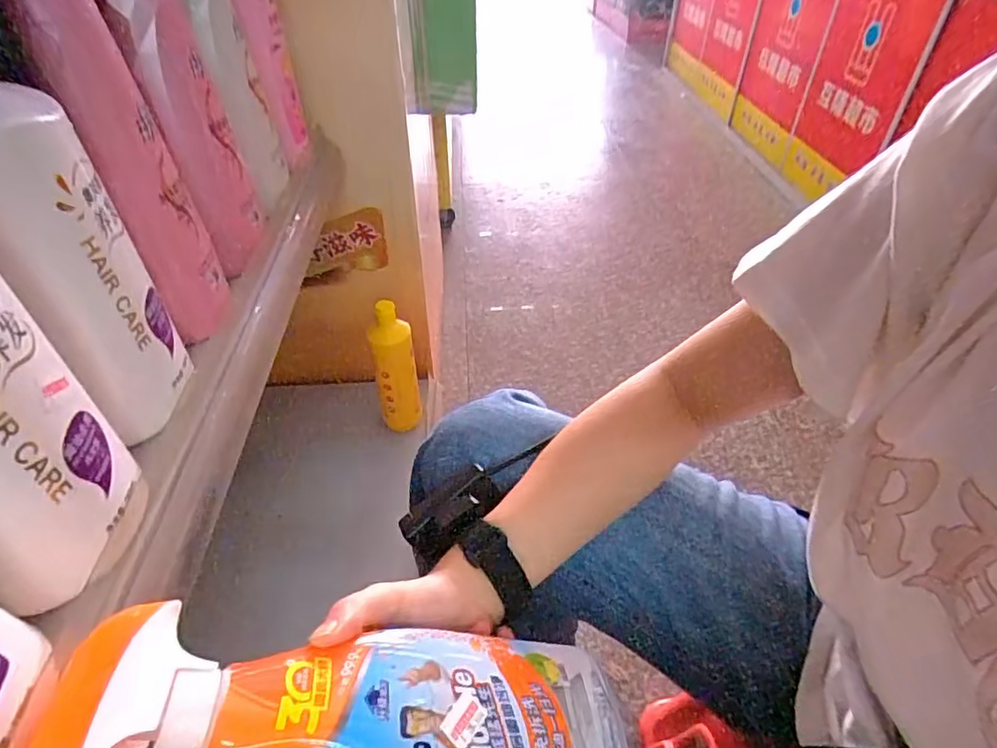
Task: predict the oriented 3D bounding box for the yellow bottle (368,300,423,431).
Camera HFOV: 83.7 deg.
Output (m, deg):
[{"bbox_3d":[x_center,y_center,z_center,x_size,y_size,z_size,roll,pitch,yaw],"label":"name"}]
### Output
[{"bbox_3d":[-0.154,-0.008,0.831,0.061,0.208,0.047,-9,43,-10],"label":"yellow bottle"}]

